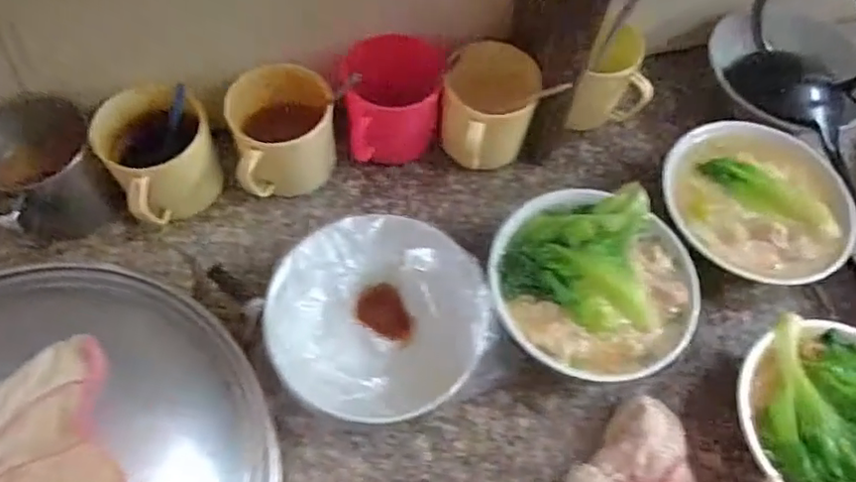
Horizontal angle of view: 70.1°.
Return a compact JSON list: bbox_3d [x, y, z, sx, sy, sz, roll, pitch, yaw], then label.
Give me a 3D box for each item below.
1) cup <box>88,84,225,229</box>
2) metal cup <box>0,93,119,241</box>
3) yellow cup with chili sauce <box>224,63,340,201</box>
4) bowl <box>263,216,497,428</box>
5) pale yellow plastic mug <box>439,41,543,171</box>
[{"bbox_3d":[-0.253,-0.084,0.582,0.095,0.104,0.096,1,62,-2],"label":"cup"},{"bbox_3d":[-0.358,-0.065,0.578,0.102,0.100,0.107,1,62,-2],"label":"metal cup"},{"bbox_3d":[-0.147,-0.107,0.611,0.112,0.098,0.091,-27,66,-16],"label":"yellow cup with chili sauce"},{"bbox_3d":[-0.043,0.064,0.536,0.177,0.066,0.183,1,62,-2],"label":"bowl"},{"bbox_3d":[0.060,-0.131,0.621,0.092,0.097,0.100,11,62,3],"label":"pale yellow plastic mug"}]

